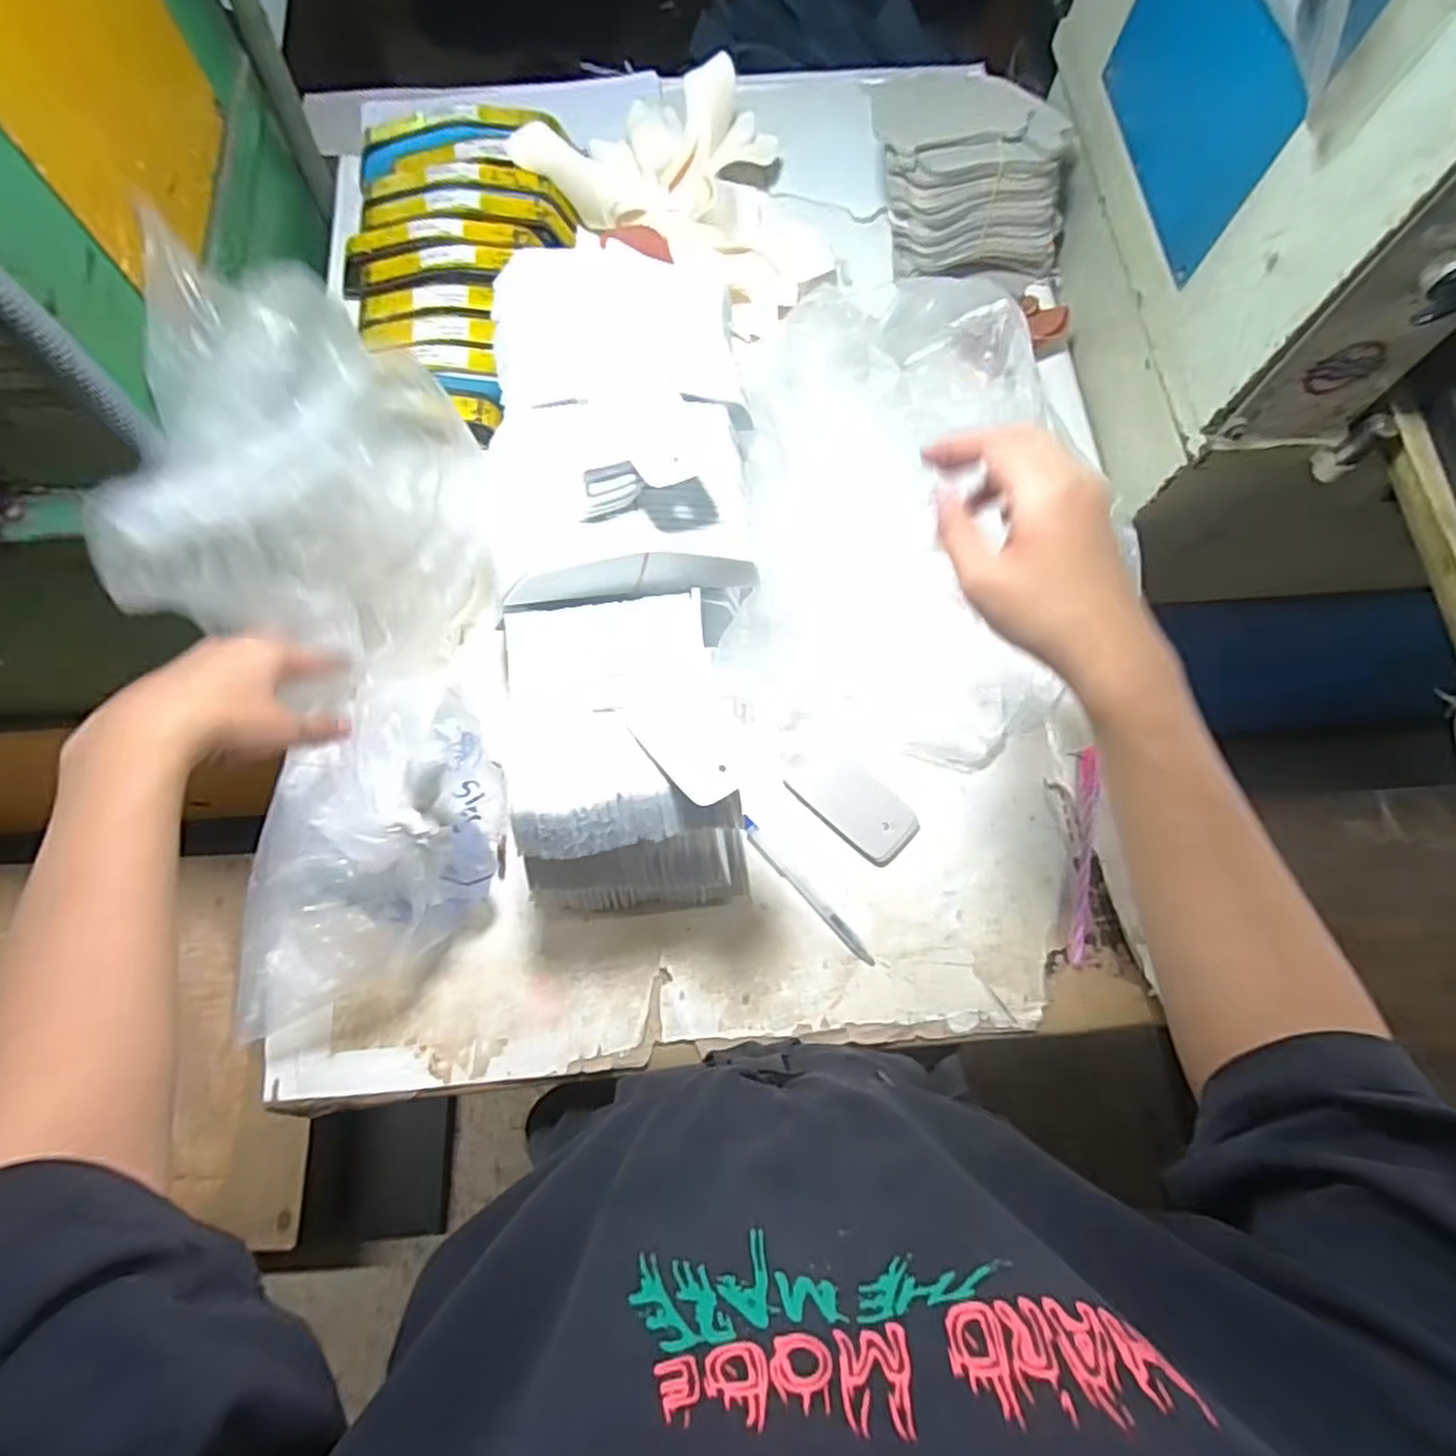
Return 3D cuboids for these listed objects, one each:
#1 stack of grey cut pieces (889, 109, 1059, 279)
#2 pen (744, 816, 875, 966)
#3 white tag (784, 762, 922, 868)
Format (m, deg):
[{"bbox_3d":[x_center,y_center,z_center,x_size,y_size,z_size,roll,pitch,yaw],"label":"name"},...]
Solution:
[{"bbox_3d":[0.232,-0.484,0.683,0.176,0.102,0.061,0,73,-2],"label":"stack of grey cut pieces"},{"bbox_3d":[0.058,0.123,0.556,0.012,0.011,0.143,-41,79,-13],"label":"pen"},{"bbox_3d":[0.100,0.059,0.574,0.097,0.008,0.054,43,76,10],"label":"white tag"}]

